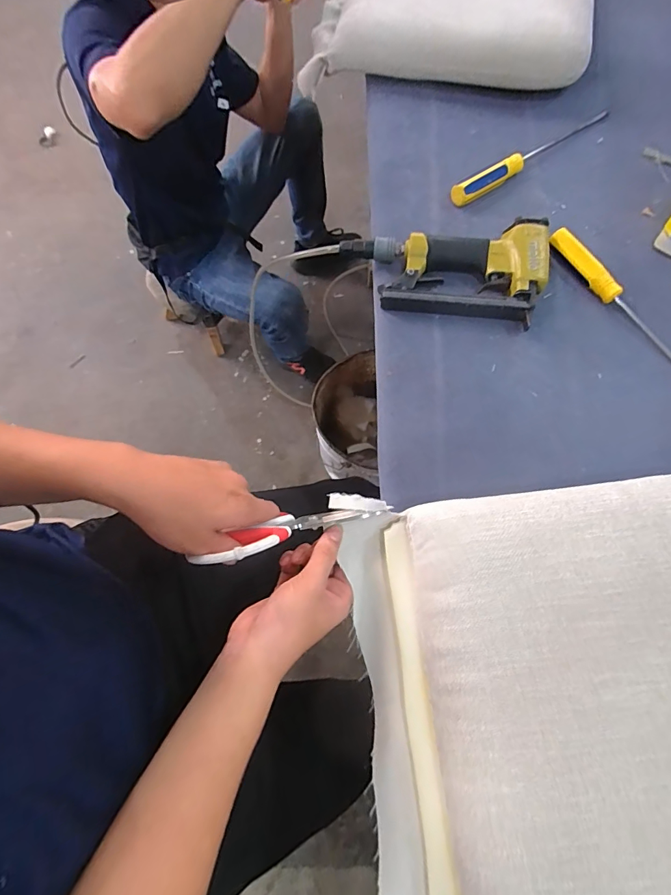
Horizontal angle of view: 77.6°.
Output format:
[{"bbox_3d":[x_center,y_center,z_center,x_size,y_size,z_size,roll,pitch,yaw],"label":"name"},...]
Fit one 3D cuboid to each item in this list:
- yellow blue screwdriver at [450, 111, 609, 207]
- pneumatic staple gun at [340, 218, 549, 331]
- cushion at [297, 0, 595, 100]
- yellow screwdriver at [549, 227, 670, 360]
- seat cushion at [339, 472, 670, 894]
[{"bbox_3d":[0.291,-0.430,0.602,0.317,0.026,0.026,-36,74,-11],"label":"yellow blue screwdriver"},{"bbox_3d":[0.134,-0.215,0.518,0.249,0.042,0.130,1,71,1],"label":"pneumatic staple gun"},{"bbox_3d":[0.187,-0.775,0.695,0.432,0.079,0.406,7,71,3],"label":"cushion"},{"bbox_3d":[0.356,-0.178,0.510,0.025,0.029,0.245,-33,73,-10],"label":"yellow screwdriver"},{"bbox_3d":[0.242,0.249,0.333,0.423,0.092,0.429,-6,71,-1],"label":"seat cushion"}]

